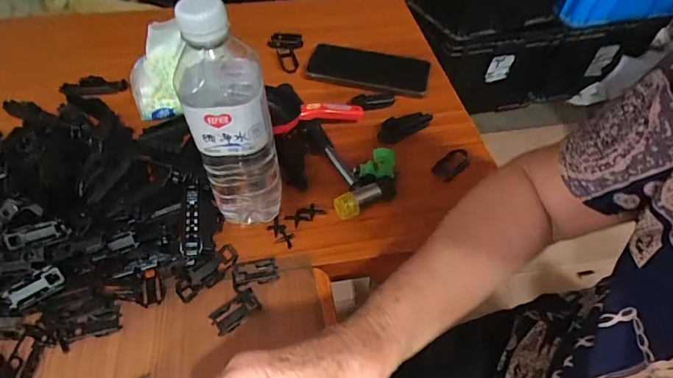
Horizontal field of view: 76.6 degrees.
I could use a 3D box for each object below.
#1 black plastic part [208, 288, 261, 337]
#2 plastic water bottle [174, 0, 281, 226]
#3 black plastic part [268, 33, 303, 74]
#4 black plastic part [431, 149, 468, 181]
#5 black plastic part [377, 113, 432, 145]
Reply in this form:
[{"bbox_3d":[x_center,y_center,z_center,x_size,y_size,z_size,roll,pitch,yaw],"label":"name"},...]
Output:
[{"bbox_3d":[-0.085,0.105,0.360,0.041,0.012,0.021,-33,59,-26],"label":"black plastic part"},{"bbox_3d":[-0.084,-0.055,0.352,0.058,0.212,0.059,-3,50,-6],"label":"plastic water bottle"},{"bbox_3d":[-0.073,-0.193,0.603,0.048,0.024,0.069,1,50,-2],"label":"black plastic part"},{"bbox_3d":[0.128,-0.026,0.470,0.046,0.016,0.023,-33,59,-26],"label":"black plastic part"},{"bbox_3d":[0.082,-0.077,0.513,0.072,0.020,0.019,-24,55,-21],"label":"black plastic part"}]

